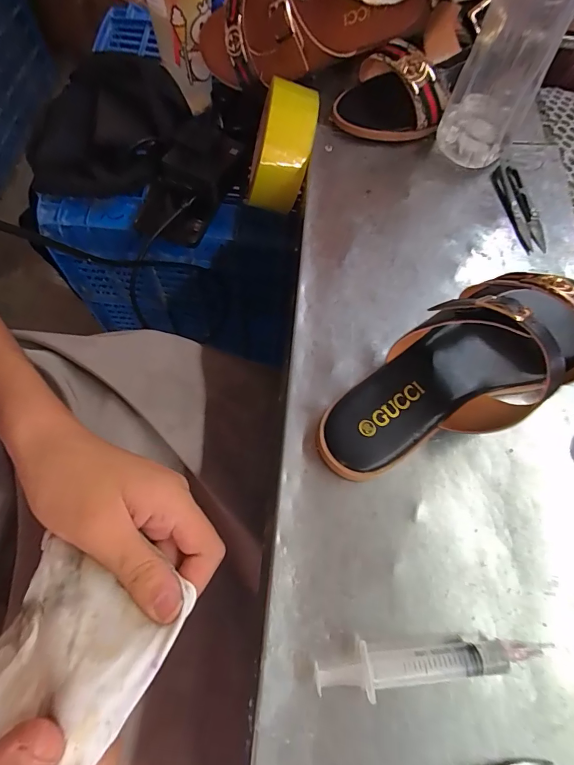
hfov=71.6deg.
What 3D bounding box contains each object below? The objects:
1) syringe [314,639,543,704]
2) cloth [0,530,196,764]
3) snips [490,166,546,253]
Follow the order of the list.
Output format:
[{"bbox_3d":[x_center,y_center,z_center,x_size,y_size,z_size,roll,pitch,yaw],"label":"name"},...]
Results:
[{"bbox_3d":[0.078,0.158,0.221,0.124,0.018,0.021,-1,68,-4],"label":"syringe"},{"bbox_3d":[-0.104,0.127,0.180,0.082,0.039,0.082,19,65,11],"label":"cloth"},{"bbox_3d":[0.206,-0.156,0.357,0.029,0.012,0.093,-2,68,-4],"label":"snips"}]

